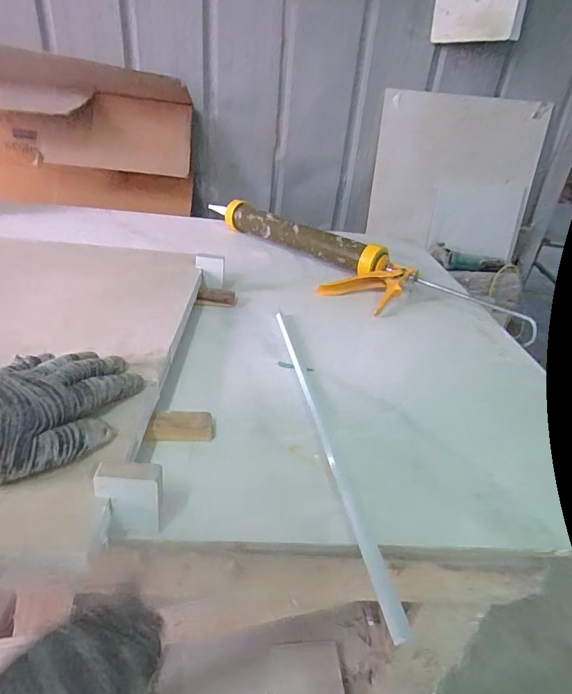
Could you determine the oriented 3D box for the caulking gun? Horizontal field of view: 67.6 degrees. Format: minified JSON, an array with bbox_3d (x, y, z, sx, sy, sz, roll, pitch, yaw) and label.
[{"bbox_3d":[0.070,-0.167,0.783,0.678,0.084,0.178,27,37,31],"label":"caulking gun"}]

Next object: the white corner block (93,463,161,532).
[{"bbox_3d":[-0.106,0.104,0.295,0.043,0.056,0.014,4,31,-3],"label":"white corner block"}]

